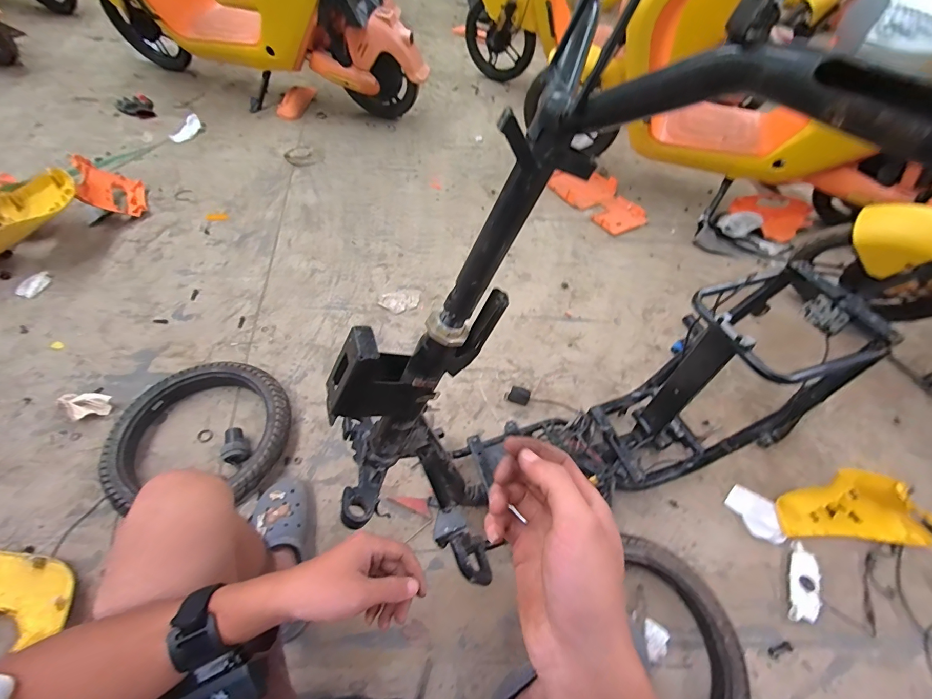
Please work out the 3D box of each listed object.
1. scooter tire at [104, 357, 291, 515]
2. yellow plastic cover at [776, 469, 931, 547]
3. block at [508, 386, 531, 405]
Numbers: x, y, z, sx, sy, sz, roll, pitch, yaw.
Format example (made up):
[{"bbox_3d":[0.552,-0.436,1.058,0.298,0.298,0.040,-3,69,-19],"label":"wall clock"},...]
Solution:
[{"bbox_3d":[-0.568,0.182,0.881,0.342,0.067,0.330,0,55,-4],"label":"scooter tire"},{"bbox_3d":[0.846,0.336,0.854,0.325,0.133,0.117,5,55,-2],"label":"yellow plastic cover"},{"bbox_3d":[0.134,0.118,1.003,0.051,0.041,0.032,21,56,9],"label":"block"}]

